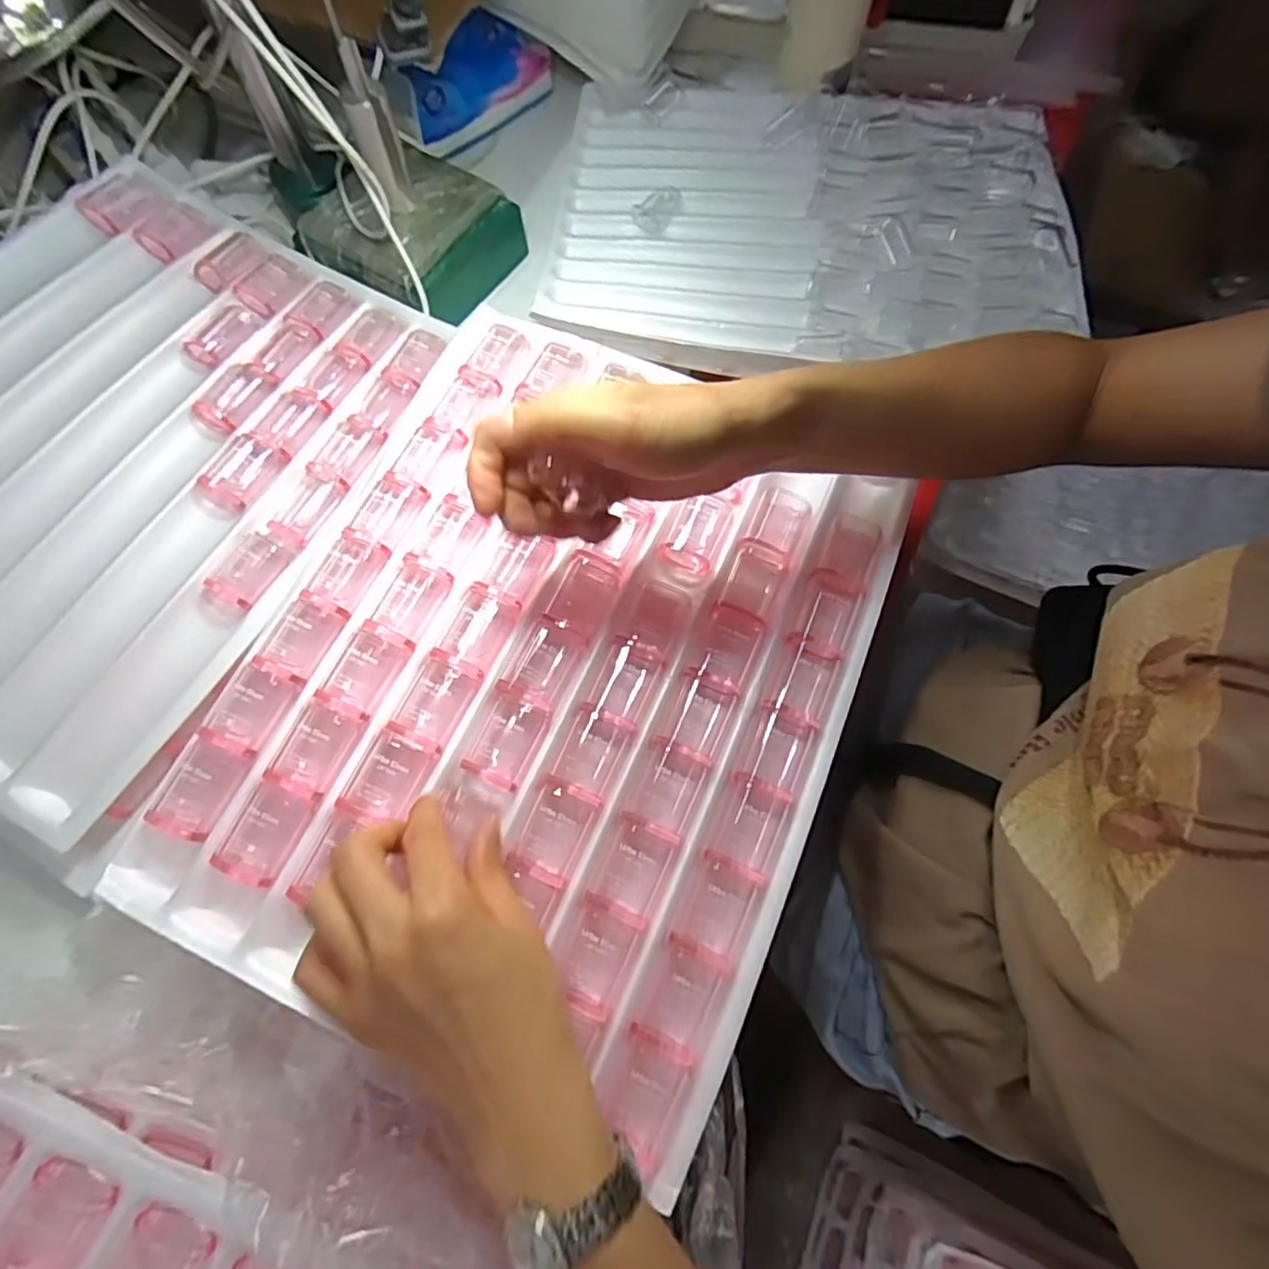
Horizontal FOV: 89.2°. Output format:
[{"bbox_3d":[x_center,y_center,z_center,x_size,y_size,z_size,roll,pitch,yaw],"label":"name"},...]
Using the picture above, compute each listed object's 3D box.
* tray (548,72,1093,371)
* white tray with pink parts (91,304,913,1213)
[{"bbox_3d":[0.134,-0.330,0.493,0.375,0.028,0.306,5,70,0],"label":"tray"},{"bbox_3d":[-0.041,0.010,0.343,0.288,0.025,0.375,22,69,8],"label":"white tray with pink parts"}]

